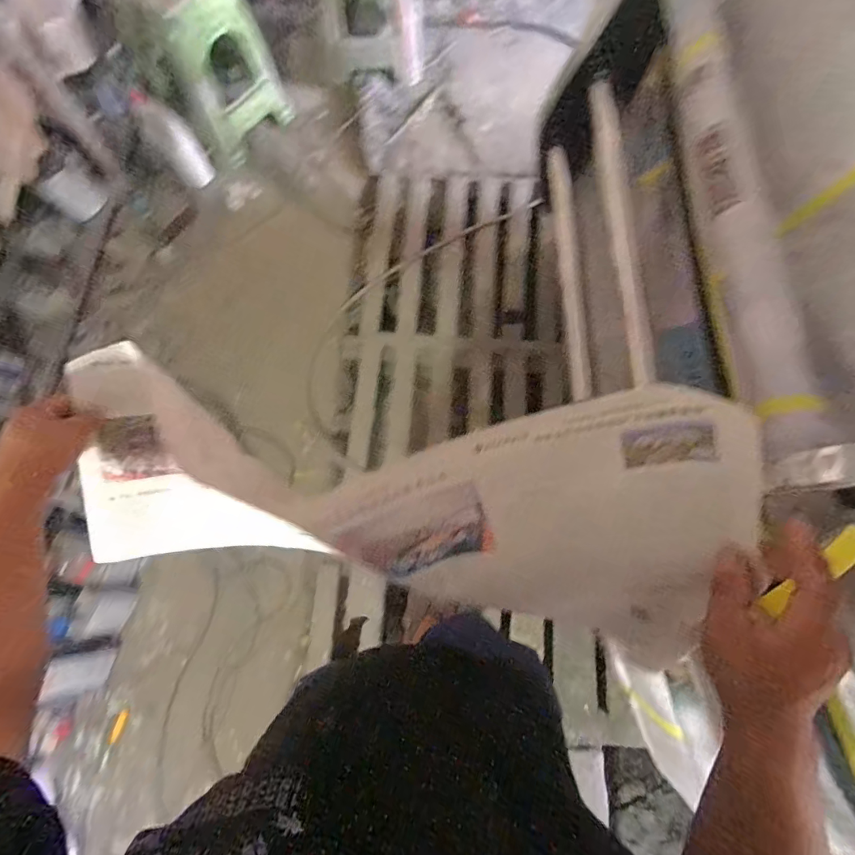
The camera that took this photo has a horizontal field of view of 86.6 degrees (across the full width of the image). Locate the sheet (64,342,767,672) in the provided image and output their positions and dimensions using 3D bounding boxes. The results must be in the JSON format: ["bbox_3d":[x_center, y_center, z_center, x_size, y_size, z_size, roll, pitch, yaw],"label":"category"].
[{"bbox_3d":[-0.081,0.062,0.437,0.644,0.162,0.182,4,71,24],"label":"sheet"}]

